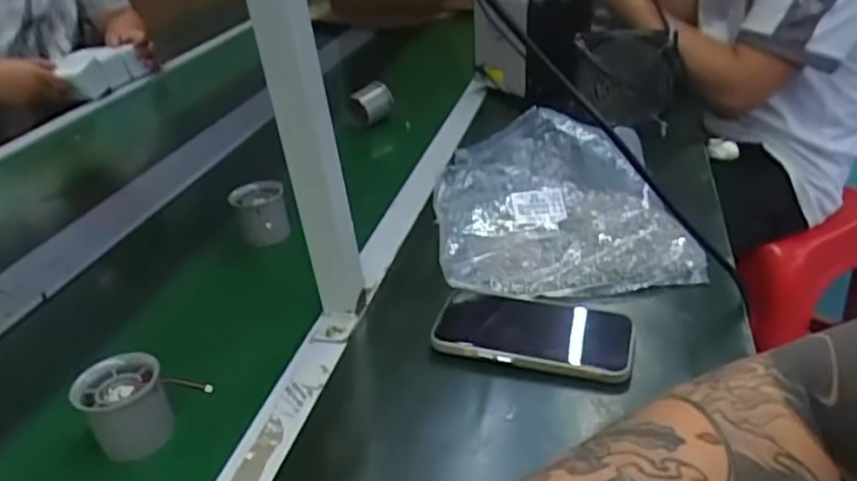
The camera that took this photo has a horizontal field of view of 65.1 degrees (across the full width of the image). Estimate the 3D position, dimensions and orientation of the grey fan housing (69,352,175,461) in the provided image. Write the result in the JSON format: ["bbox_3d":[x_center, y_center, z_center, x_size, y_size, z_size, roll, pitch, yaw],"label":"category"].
[{"bbox_3d":[-0.207,0.113,0.462,0.053,0.050,0.053,-25,36,-31],"label":"grey fan housing"}]

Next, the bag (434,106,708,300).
[{"bbox_3d":[0.119,-0.046,0.652,0.223,0.072,0.243,-7,31,1],"label":"bag"}]

